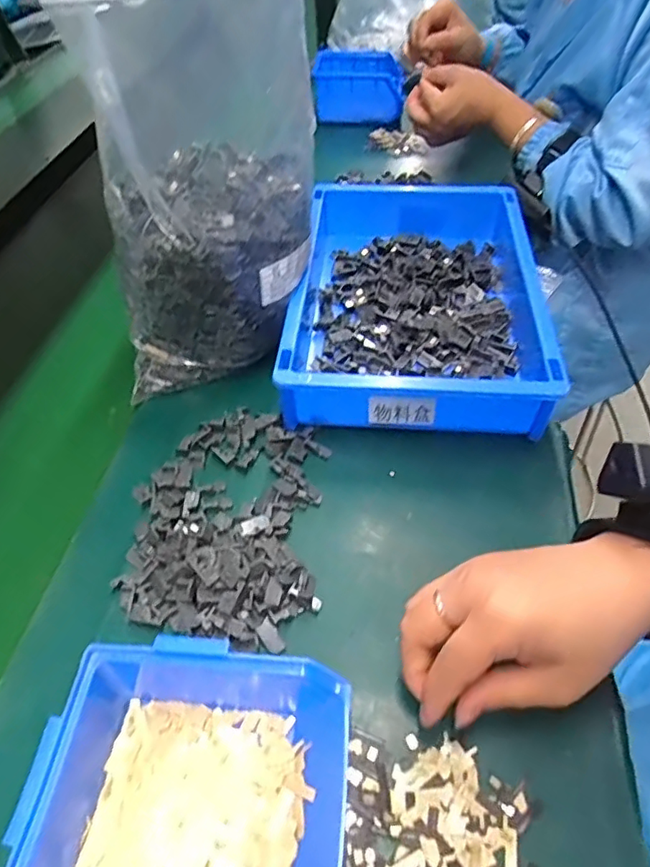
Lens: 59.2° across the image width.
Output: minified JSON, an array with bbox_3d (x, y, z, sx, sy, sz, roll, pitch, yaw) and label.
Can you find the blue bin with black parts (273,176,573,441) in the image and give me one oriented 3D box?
[{"bbox_3d":[0.080,-0.128,0.520,0.205,0.067,0.308,1,48,6],"label":"blue bin with black parts"}]

